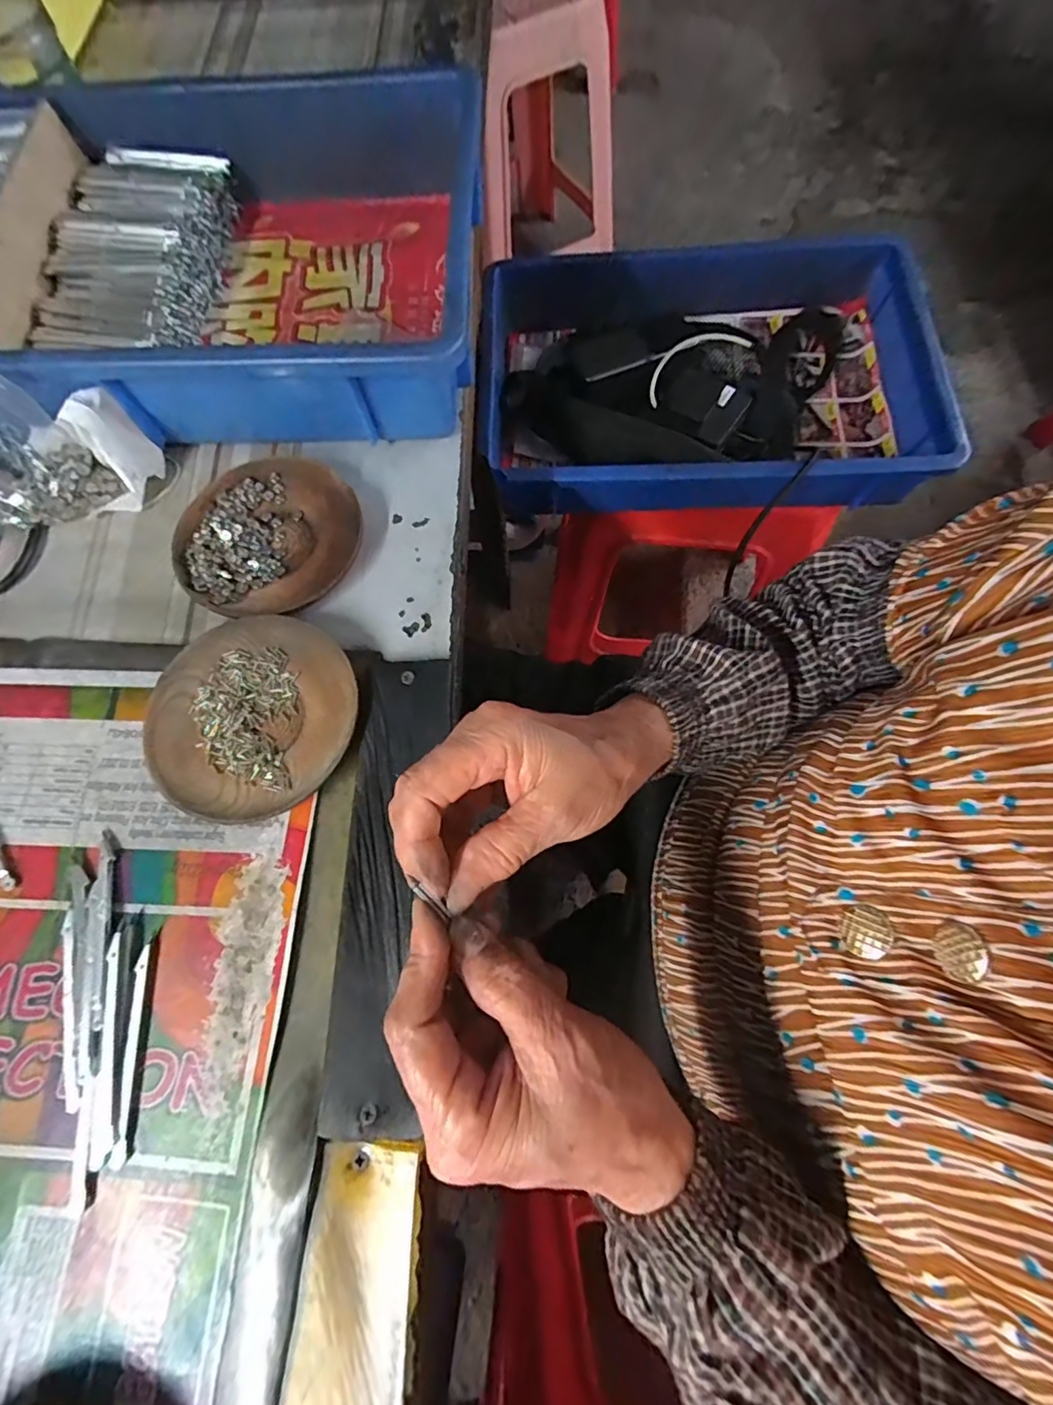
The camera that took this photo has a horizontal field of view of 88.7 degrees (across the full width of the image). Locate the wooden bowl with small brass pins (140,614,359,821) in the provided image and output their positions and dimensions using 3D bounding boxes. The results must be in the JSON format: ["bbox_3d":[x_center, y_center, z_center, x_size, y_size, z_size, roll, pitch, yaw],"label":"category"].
[{"bbox_3d":[-0.153,0.008,0.304,0.111,0.018,0.113,0,70,1],"label":"wooden bowl with small brass pins"}]

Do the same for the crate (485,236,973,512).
[{"bbox_3d":[0.183,-0.340,0.564,0.443,0.080,0.314,0,70,1],"label":"crate"}]

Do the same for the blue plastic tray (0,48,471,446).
[{"bbox_3d":[-0.249,-0.316,0.390,0.422,0.080,0.300,-1,70,1],"label":"blue plastic tray"}]

